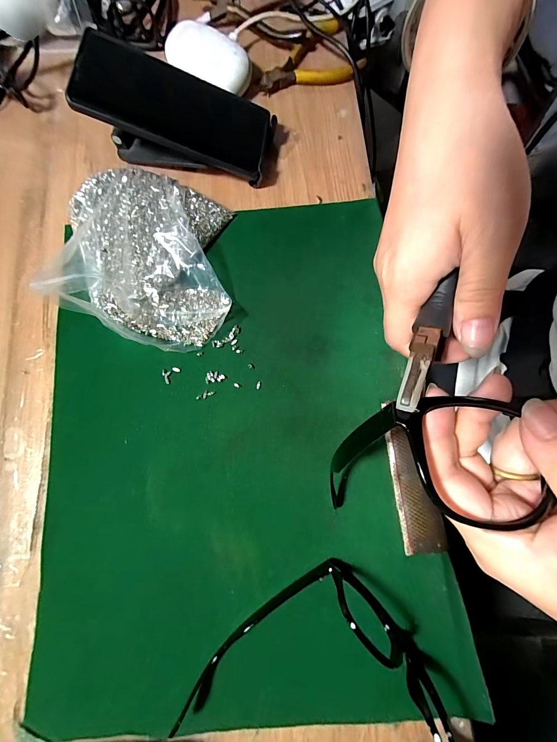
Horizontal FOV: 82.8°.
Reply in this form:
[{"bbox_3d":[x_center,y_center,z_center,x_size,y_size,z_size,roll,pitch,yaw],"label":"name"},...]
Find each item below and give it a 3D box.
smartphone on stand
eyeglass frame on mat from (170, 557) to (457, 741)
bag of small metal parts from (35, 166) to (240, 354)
[{"bbox_3d":[-0.087,-0.235,0.294,0.157,0.077,0.074,7,78,3],"label":"smartphone on stand"},{"bbox_3d":[0.031,0.241,0.203,0.161,0.048,0.157,-36,79,-6],"label":"eyeglass frame on mat"},{"bbox_3d":[-0.113,-0.107,0.287,0.167,0.038,0.152,25,80,6],"label":"bag of small metal parts"}]

